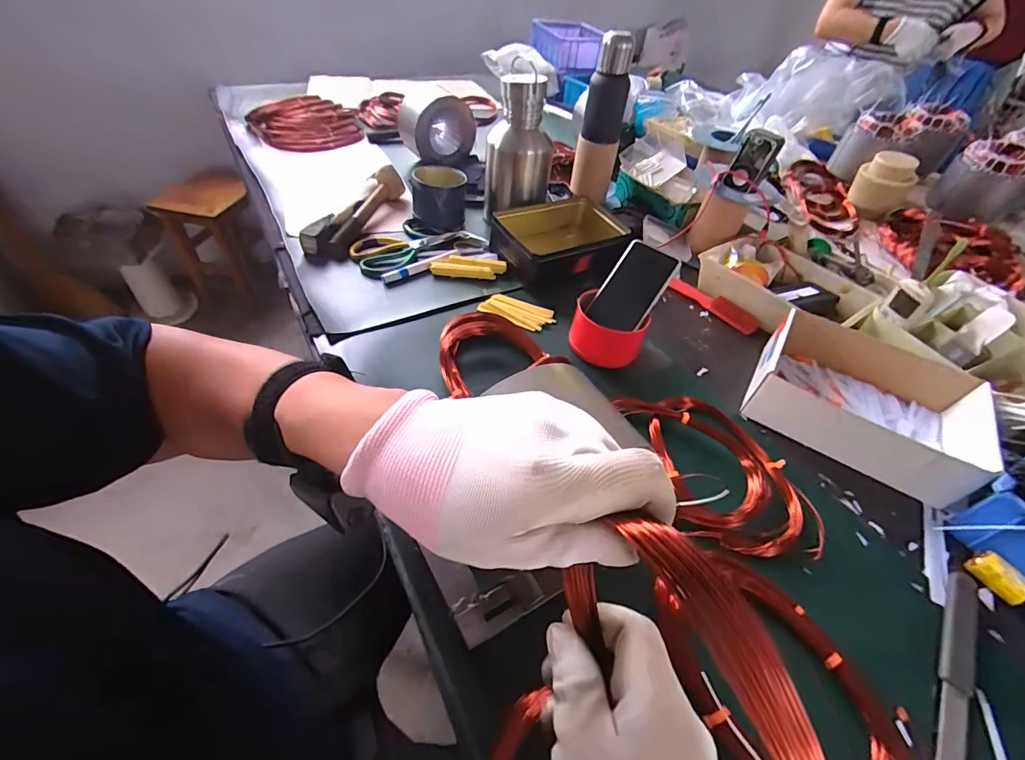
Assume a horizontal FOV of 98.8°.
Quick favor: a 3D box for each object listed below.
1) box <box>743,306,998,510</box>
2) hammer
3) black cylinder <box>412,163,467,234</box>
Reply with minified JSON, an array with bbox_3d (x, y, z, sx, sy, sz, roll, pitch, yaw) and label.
[{"bbox_3d":[0.465,0.029,0.567,0.267,0.066,0.194,29,51,20],"label":"box"},{"bbox_3d":[-0.285,-0.309,0.804,0.068,0.052,0.258,16,48,9],"label":"hammer"},{"bbox_3d":[-0.136,-0.337,0.817,0.095,0.086,0.088,20,49,12],"label":"black cylinder"}]

